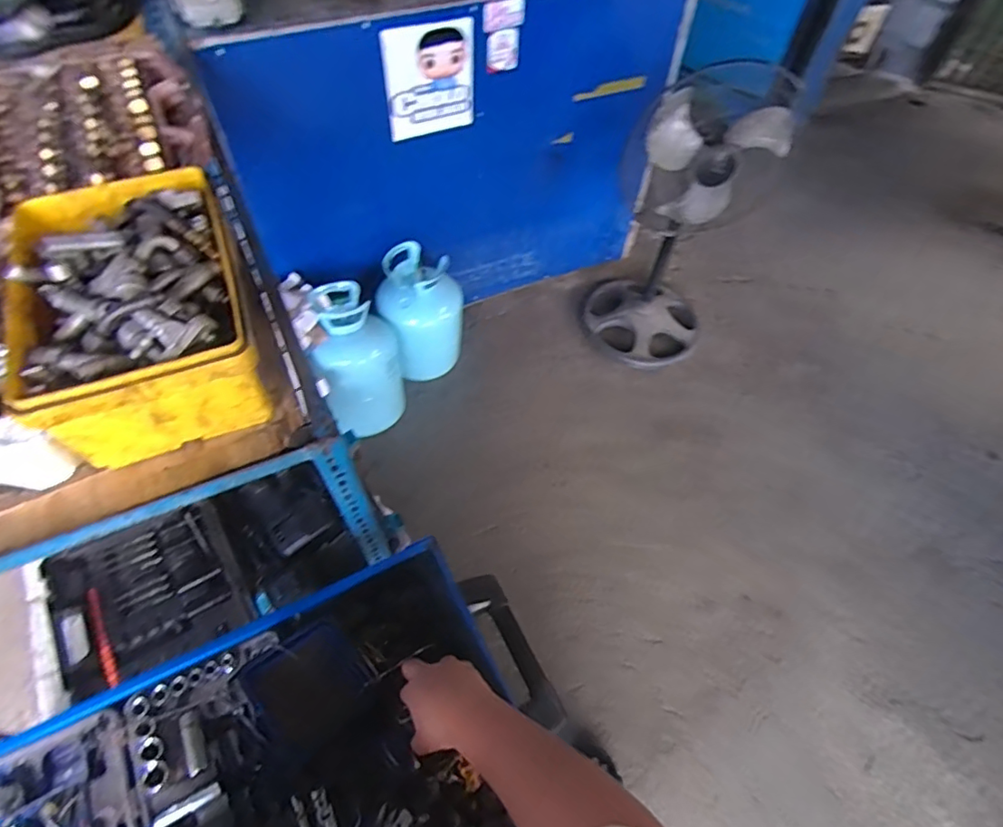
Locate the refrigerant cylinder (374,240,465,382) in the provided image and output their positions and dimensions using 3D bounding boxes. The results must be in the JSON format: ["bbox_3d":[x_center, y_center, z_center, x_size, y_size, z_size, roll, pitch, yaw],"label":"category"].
[{"bbox_3d":[-0.229,-0.270,1.618,0.229,0.348,0.221,-1,57,-4],"label":"refrigerant cylinder"}]

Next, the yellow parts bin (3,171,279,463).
[{"bbox_3d":[-0.367,-0.103,0.581,0.188,0.142,0.286,-18,60,-14],"label":"yellow parts bin"}]

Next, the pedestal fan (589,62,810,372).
[{"bbox_3d":[0.505,-0.548,1.627,0.401,0.832,0.445,19,58,9],"label":"pedestal fan"}]

